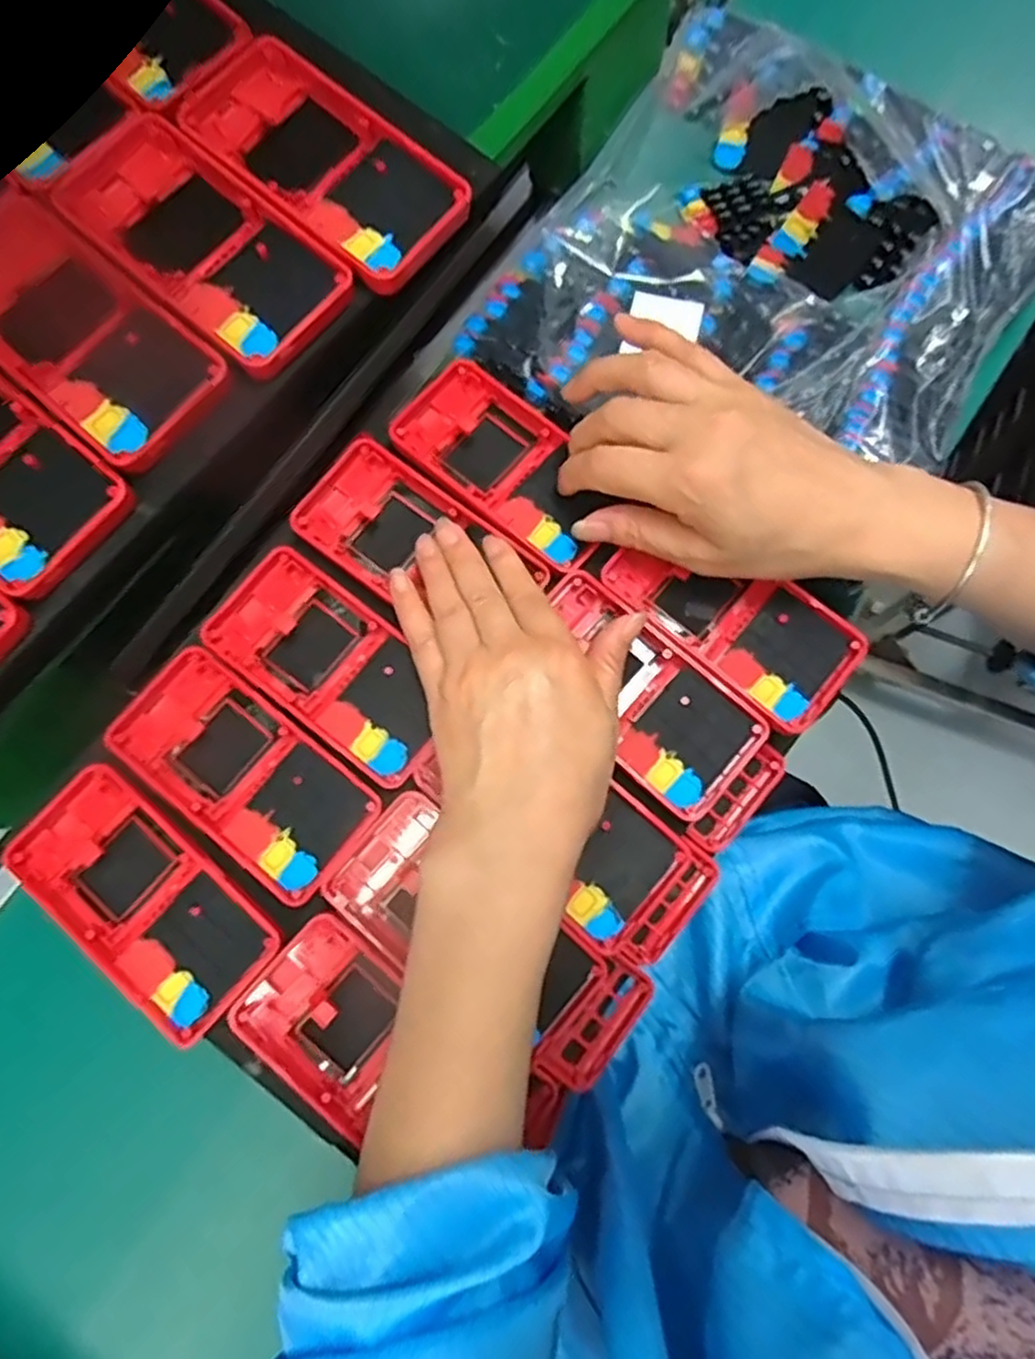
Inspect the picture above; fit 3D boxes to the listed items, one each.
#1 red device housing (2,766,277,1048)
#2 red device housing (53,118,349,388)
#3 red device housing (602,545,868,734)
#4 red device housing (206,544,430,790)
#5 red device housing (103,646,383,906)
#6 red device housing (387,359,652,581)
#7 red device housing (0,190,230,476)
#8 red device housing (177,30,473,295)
[{"bbox_3d":[-0.169,0.098,0.331,0.124,0.013,0.062,40,81,9],"label":"red device housing"},{"bbox_3d":[-0.135,-0.189,0.316,0.134,0.010,0.061,41,81,9],"label":"red device housing"},{"bbox_3d":[0.106,-0.031,0.362,0.119,0.017,0.061,42,81,9],"label":"red device housing"},{"bbox_3d":[-0.090,-0.007,0.359,0.123,0.025,0.062,37,81,8],"label":"red device housing"},{"bbox_3d":[-0.128,0.041,0.341,0.126,0.011,0.062,38,81,9],"label":"red device housing"},{"bbox_3d":[-0.004,-0.112,0.383,0.123,0.018,0.064,40,81,9],"label":"red device housing"},{"bbox_3d":[-0.190,-0.151,0.312,0.141,0.014,0.065,41,81,9],"label":"red device housing"},{"bbox_3d":[-0.089,-0.230,0.323,0.134,0.018,0.064,39,81,9],"label":"red device housing"}]

